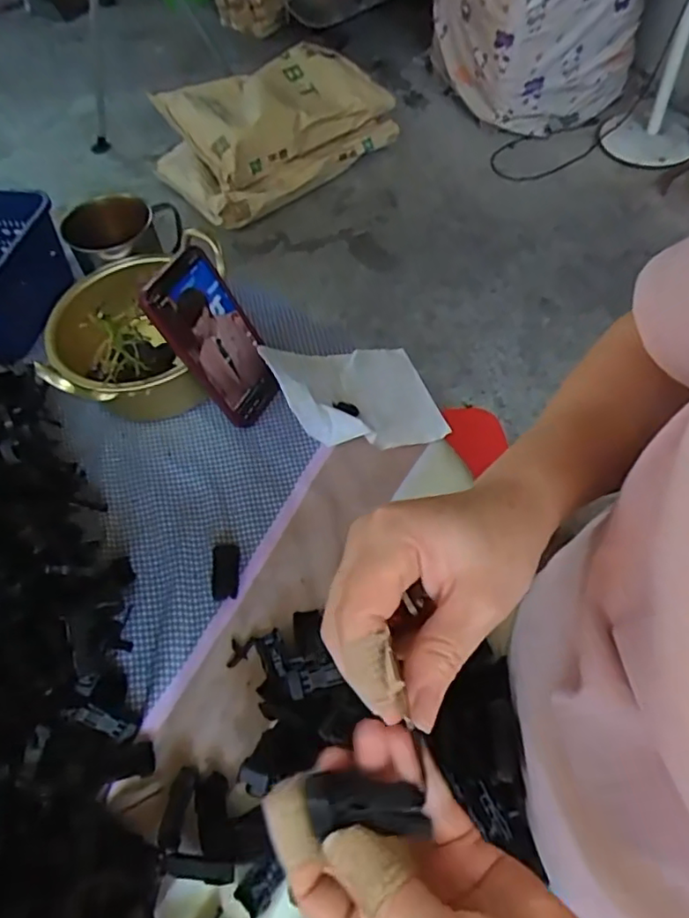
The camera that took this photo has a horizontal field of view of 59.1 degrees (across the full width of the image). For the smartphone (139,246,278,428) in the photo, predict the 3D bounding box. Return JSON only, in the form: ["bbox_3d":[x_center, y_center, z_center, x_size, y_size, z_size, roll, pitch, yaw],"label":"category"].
[{"bbox_3d":[-0.112,-0.105,0.545,0.011,0.157,0.076,13,56,40],"label":"smartphone"}]

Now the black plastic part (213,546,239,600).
[{"bbox_3d":[-0.098,0.093,0.502,0.020,0.010,0.045,-4,58,0],"label":"black plastic part"}]

